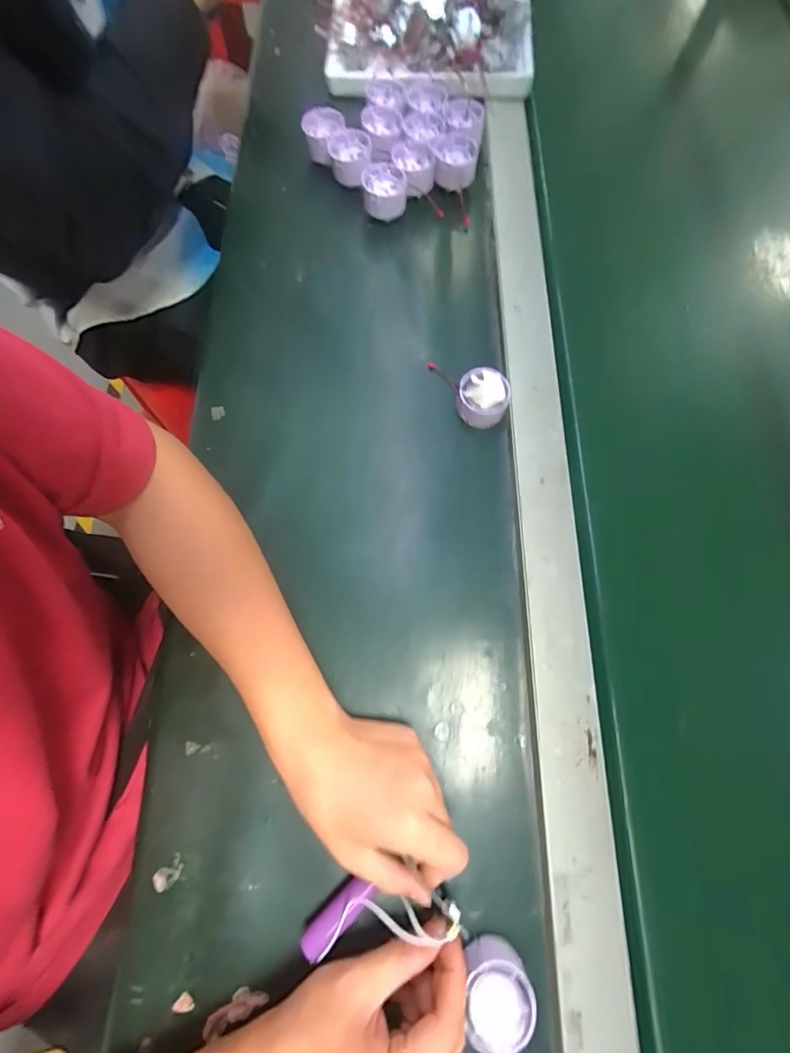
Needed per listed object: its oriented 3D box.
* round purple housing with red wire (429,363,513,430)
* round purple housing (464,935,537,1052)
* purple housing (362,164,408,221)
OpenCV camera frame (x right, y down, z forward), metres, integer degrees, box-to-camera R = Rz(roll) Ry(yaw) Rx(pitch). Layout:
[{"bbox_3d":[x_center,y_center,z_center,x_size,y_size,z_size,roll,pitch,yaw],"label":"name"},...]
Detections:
[{"bbox_3d":[0.065,-0.128,0.412,0.087,0.046,0.043,27,75,8],"label":"round purple housing with red wire"},{"bbox_3d":[0.068,0.306,0.279,0.041,0.026,0.045,0,73,0],"label":"round purple housing"},{"bbox_3d":[-0.010,-0.364,0.465,0.049,0.030,0.043,3,73,1],"label":"purple housing"}]

